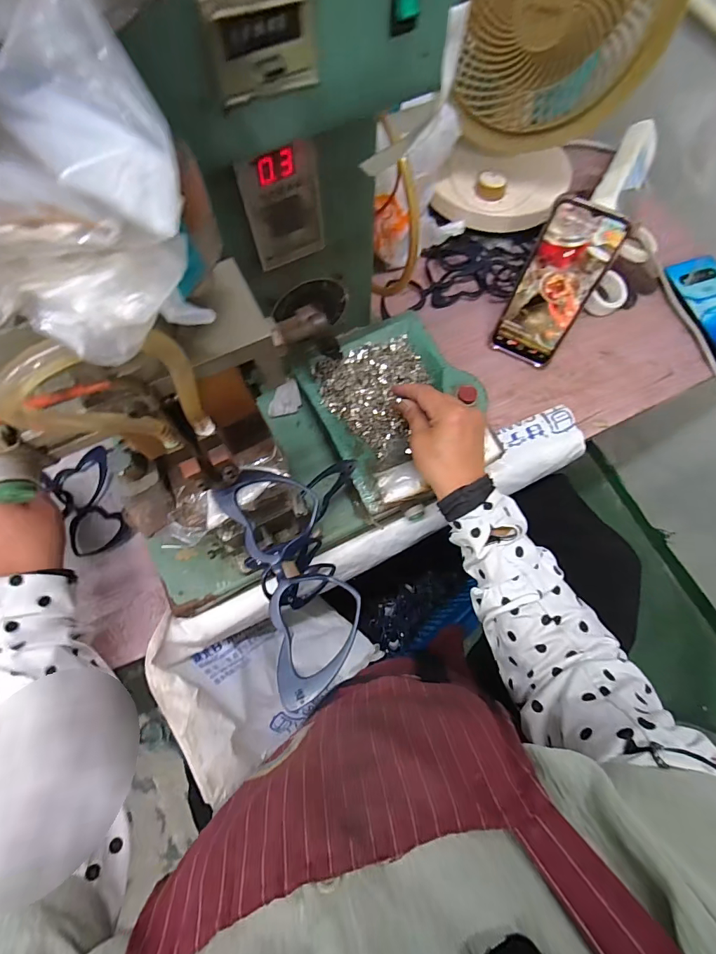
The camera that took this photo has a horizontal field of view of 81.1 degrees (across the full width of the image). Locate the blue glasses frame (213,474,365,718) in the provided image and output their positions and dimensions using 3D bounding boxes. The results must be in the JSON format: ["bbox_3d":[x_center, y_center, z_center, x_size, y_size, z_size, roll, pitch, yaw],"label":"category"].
[{"bbox_3d":[-0.041,0.060,0.263,0.062,0.017,0.143,-23,75,-7],"label":"blue glasses frame"}]

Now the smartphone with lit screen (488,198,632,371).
[{"bbox_3d":[0.215,-0.203,0.462,0.079,0.161,0.010,26,50,9],"label":"smartphone with lit screen"}]

